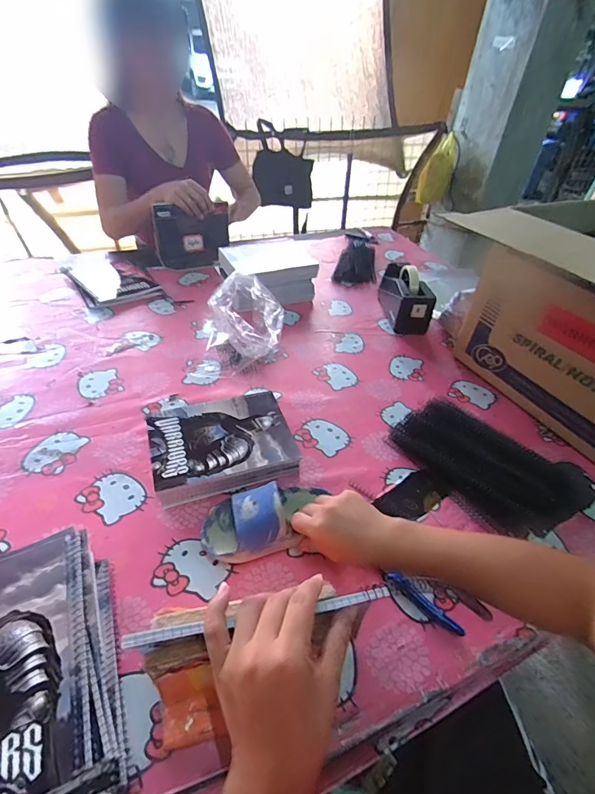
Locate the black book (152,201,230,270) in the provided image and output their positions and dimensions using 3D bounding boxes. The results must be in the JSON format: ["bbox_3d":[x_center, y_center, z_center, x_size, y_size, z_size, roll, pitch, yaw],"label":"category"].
[{"bbox_3d":[-0.286,-0.444,1.093,0.194,0.164,0.019,-14,44,-23],"label":"black book"}]

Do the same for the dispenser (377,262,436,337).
[{"bbox_3d":[0.254,-0.245,0.930,0.083,0.112,0.201,0,41,-5],"label":"dispenser"}]

